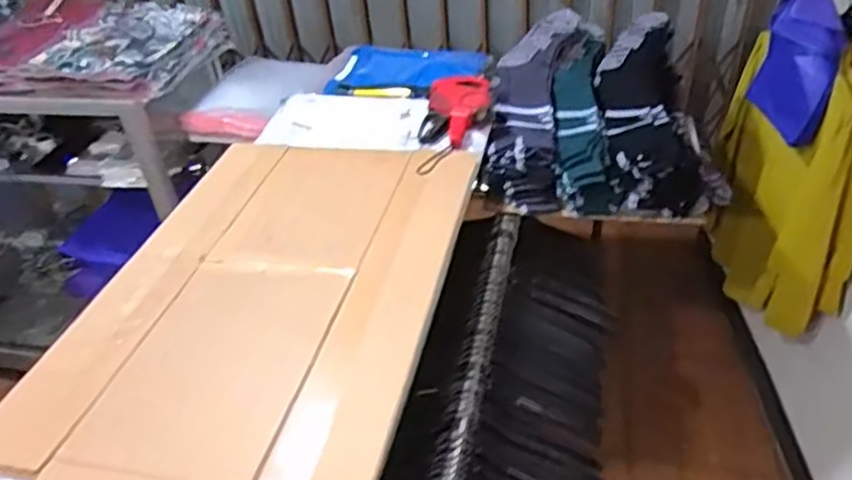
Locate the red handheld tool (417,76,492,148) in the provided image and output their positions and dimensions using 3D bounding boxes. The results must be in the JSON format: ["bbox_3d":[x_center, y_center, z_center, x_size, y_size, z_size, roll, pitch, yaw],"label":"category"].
[{"bbox_3d":[0.060,-0.262,1.296,0.129,0.051,0.196,2,39,10],"label":"red handheld tool"}]

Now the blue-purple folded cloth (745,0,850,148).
[{"bbox_3d":[0.811,-0.391,1.407,0.066,0.322,0.230,-10,42,-2],"label":"blue-purple folded cloth"}]

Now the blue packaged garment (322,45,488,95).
[{"bbox_3d":[-0.051,-0.389,1.540,0.349,0.044,0.281,9,40,18],"label":"blue packaged garment"}]

